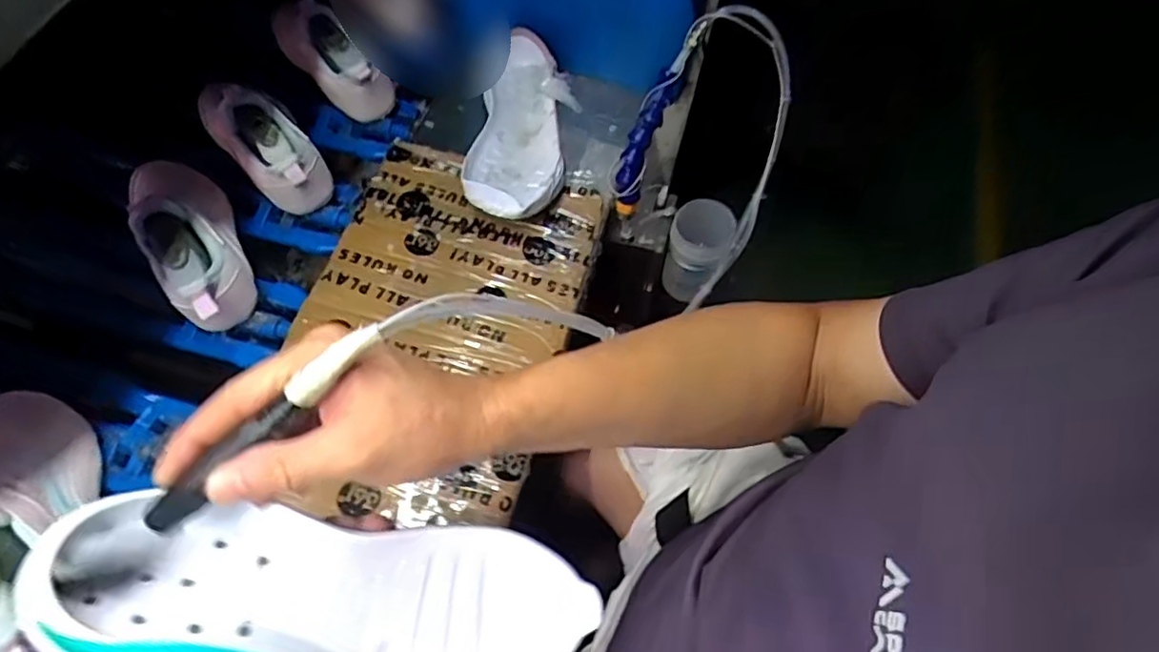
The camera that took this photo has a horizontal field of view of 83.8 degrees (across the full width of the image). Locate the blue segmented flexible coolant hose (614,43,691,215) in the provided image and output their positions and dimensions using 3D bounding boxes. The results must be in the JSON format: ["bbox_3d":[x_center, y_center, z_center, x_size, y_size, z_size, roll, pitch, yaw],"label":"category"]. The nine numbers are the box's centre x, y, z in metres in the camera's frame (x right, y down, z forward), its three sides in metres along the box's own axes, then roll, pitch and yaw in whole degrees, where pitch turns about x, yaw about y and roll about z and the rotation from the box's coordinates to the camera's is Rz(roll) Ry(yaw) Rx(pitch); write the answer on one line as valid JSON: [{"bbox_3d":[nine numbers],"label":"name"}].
[{"bbox_3d":[0.067,-0.190,0.644,0.025,0.170,0.037,31,30,17],"label":"blue segmented flexible coolant hose"}]

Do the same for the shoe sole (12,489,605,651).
[{"bbox_3d":[-0.114,0.142,0.331,0.268,0.043,0.089,17,57,-26],"label":"shoe sole"}]

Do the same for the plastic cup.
[{"bbox_3d":[0.144,-0.091,0.785,0.069,0.109,0.070,0,61,0],"label":"plastic cup"}]

